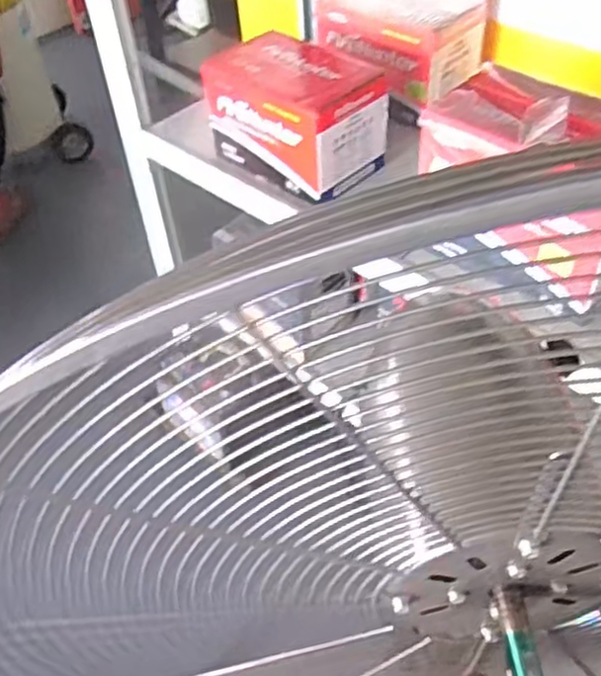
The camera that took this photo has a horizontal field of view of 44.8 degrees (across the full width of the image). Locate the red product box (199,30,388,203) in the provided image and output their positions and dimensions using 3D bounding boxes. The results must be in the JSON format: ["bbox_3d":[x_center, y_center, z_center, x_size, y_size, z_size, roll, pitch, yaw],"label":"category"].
[{"bbox_3d":[-0.011,-0.404,1.315,0.297,0.192,0.168,32,55,30],"label":"red product box"}]

